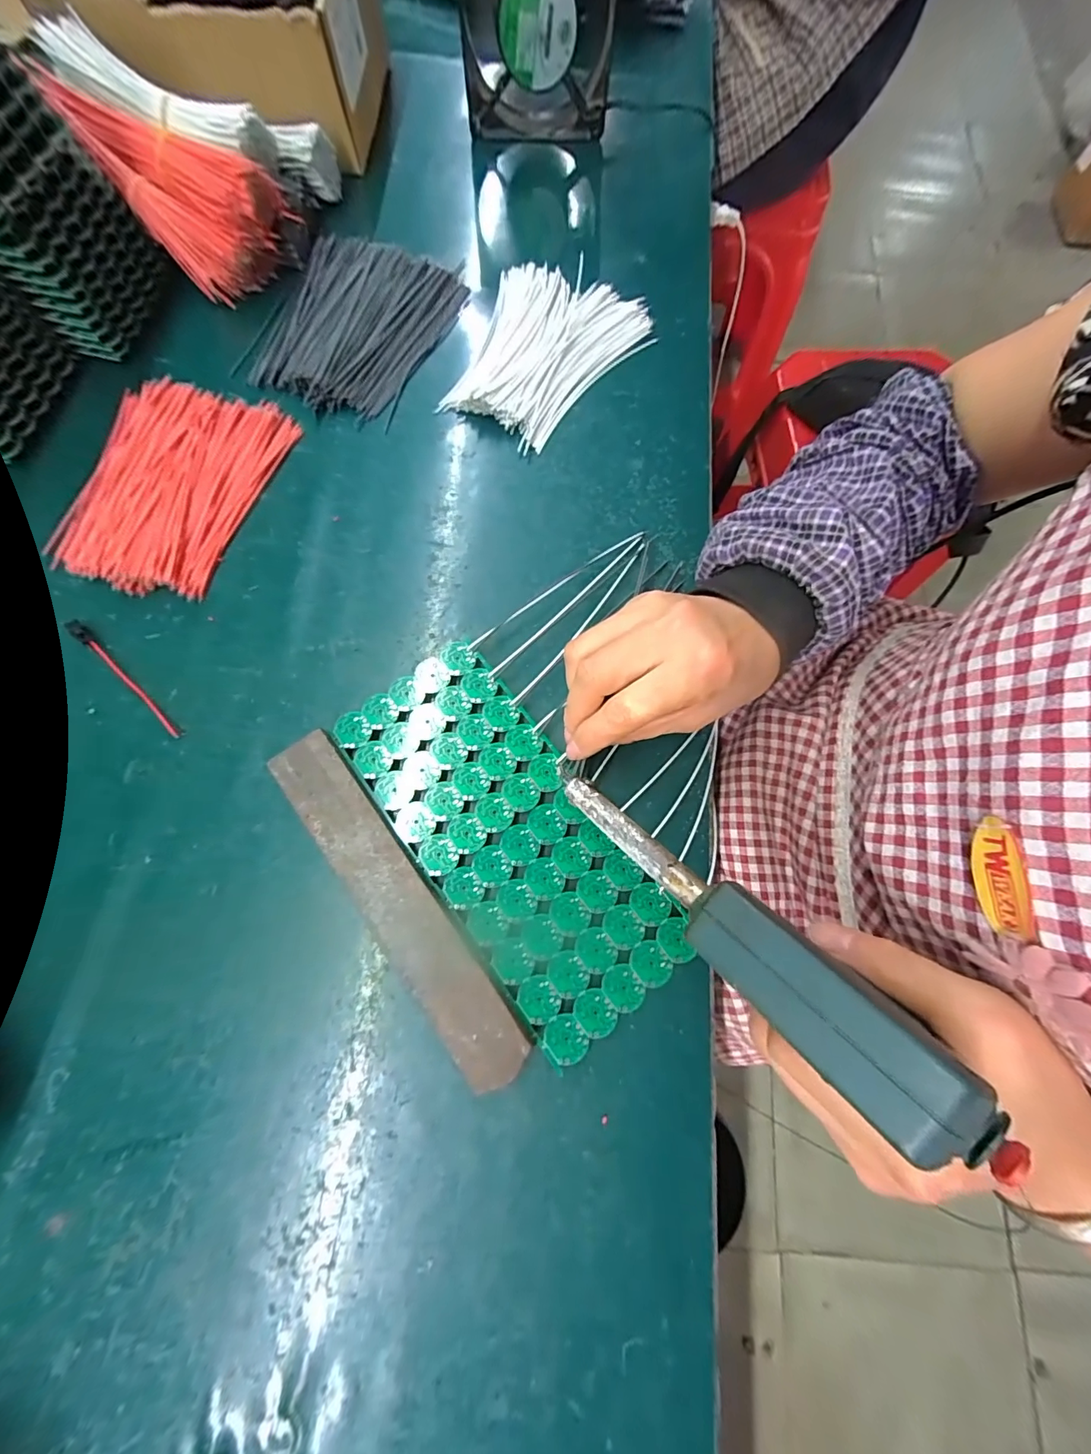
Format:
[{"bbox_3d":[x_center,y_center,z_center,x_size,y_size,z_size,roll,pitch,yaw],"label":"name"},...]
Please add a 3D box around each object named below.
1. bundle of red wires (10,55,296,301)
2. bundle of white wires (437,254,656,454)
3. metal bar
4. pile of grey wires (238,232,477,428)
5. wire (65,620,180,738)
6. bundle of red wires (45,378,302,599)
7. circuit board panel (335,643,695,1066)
[{"bbox_3d":[-0.263,-0.395,0.335,0.144,0.063,0.084,43,78,9],"label":"bundle of red wires"},{"bbox_3d":[0.001,-0.277,0.344,0.121,0.017,0.152,21,75,4],"label":"bundle of white wires"},{"bbox_3d":[-0.078,0.087,0.242,0.034,0.016,0.196,-37,79,-10],"label":"metal bar"},{"bbox_3d":[-0.146,-0.309,0.352,0.129,0.010,0.160,21,75,4],"label":"pile of grey wires"},{"bbox_3d":[-0.257,-0.030,0.280,0.108,0.004,0.008,43,78,9],"label":"wire"},{"bbox_3d":[-0.251,-0.165,0.310,0.109,0.015,0.157,18,75,4],"label":"bundle of red wires"},{"bbox_3d":[-0.021,0.055,0.253,0.092,0.004,0.212,-37,78,-11],"label":"circuit board panel"}]

